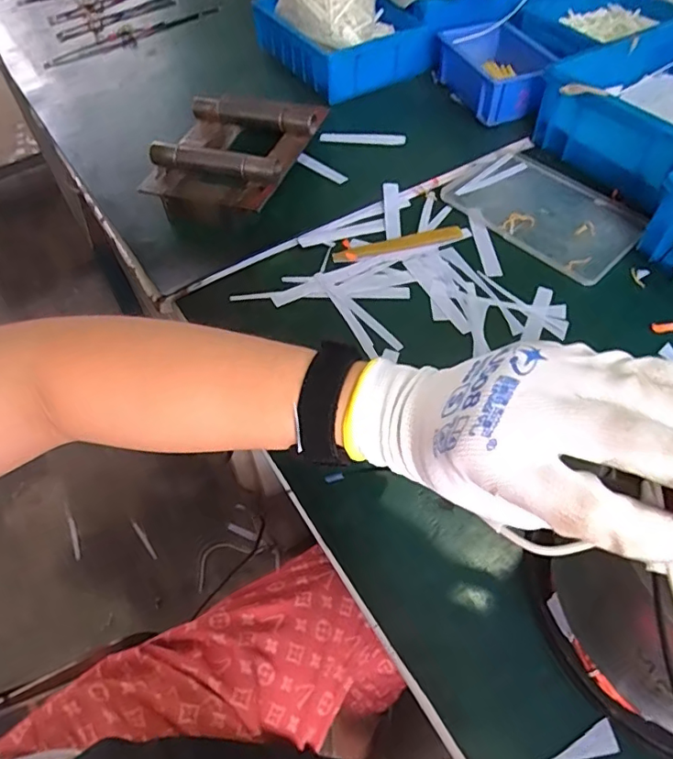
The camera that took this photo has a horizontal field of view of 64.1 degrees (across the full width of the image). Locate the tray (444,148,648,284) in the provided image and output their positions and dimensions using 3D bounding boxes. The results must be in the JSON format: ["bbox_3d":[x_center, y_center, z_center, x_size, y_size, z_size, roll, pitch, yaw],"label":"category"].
[{"bbox_3d":[0.213,-0.175,0.555,0.121,0.009,0.183,-37,62,-20],"label":"tray"}]

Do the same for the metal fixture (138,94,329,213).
[{"bbox_3d":[-0.107,-0.246,0.576,0.140,0.051,0.188,17,58,13],"label":"metal fixture"}]

